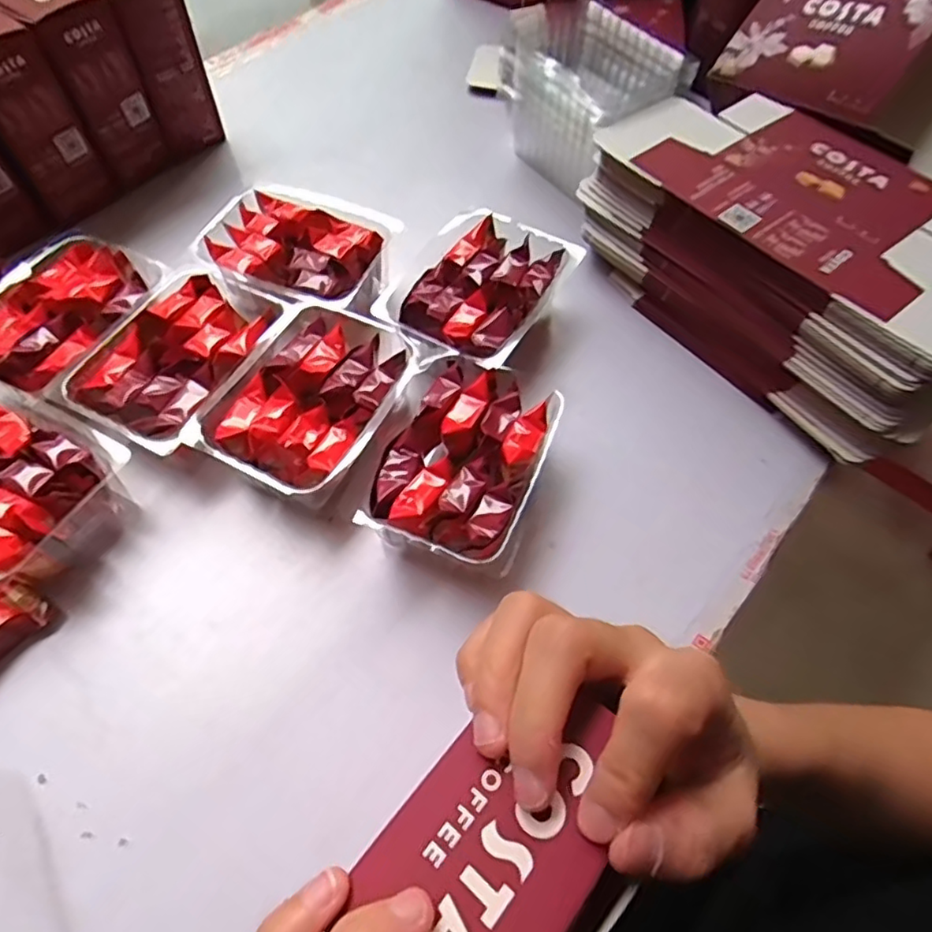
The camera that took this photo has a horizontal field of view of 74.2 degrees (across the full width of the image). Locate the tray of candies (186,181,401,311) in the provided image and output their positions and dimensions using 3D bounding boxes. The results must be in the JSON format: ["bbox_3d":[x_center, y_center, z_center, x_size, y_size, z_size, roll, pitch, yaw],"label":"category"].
[{"bbox_3d":[-0.112,-0.143,0.416,0.116,0.036,0.091,23,62,12],"label":"tray of candies"}]

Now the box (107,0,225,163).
[{"bbox_3d":[-0.246,-0.317,0.475,0.073,0.124,0.053,38,66,20],"label":"box"}]

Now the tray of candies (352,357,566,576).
[{"bbox_3d":[0.001,0.003,0.338,0.079,0.047,0.114,18,61,10],"label":"tray of candies"}]

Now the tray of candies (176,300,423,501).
[{"bbox_3d":[-0.087,-0.032,0.360,0.095,0.049,0.119,24,62,13],"label":"tray of candies"}]

